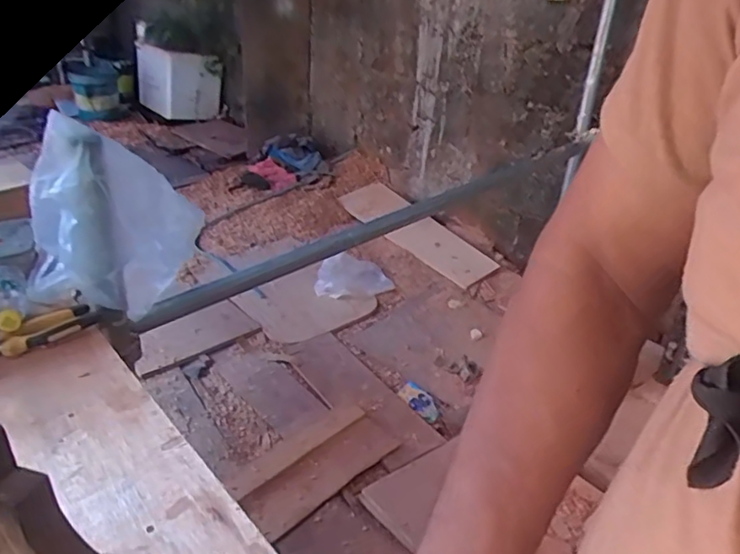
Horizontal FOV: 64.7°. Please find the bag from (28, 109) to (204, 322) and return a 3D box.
[{"bbox_3d":[-0.433,-0.081,0.978,0.252,0.351,0.160,-12,31,-28],"label":"bag"}]

